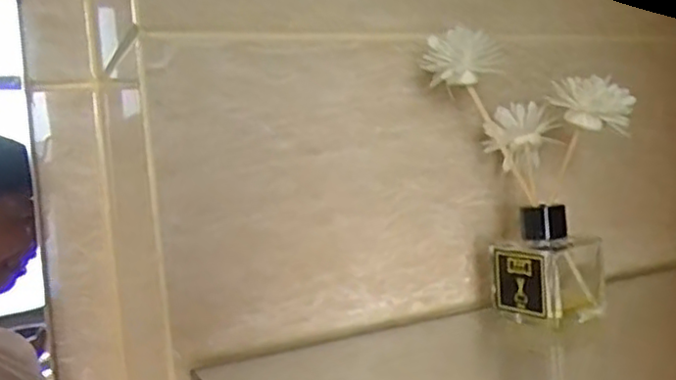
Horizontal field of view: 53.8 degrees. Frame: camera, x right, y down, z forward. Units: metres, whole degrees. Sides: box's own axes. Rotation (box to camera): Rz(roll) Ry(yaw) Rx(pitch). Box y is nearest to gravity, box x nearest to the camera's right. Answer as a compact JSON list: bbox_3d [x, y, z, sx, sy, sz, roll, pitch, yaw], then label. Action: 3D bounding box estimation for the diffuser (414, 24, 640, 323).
[{"bbox_3d":[0.105,-0.009,0.359,0.099,0.147,0.066,-3,4,28],"label":"diffuser"}]

